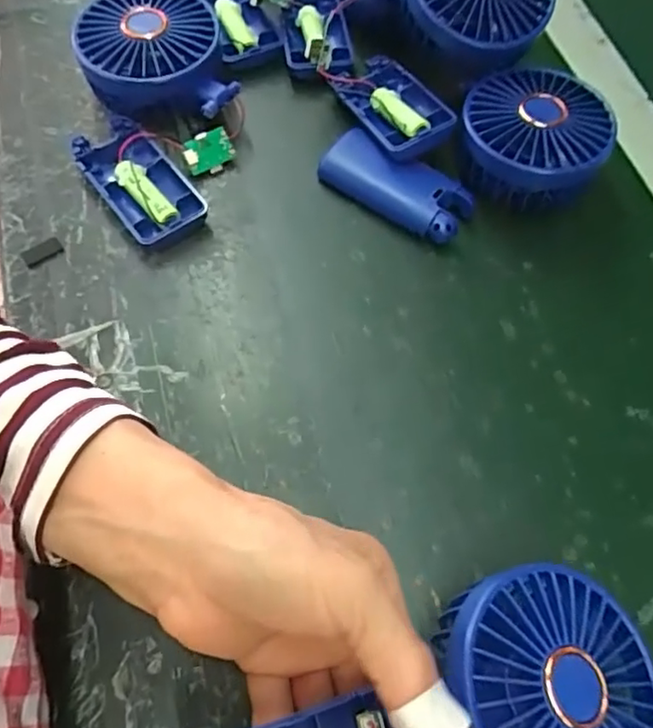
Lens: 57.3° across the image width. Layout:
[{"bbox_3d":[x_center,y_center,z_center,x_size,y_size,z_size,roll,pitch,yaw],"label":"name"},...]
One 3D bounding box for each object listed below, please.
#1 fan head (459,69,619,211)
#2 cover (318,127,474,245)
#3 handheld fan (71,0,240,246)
[{"bbox_3d":[0.127,-0.137,0.370,0.085,0.050,0.079,1,66,-2],"label":"fan head"},{"bbox_3d":[0.043,-0.108,0.368,0.091,0.023,0.038,34,69,12],"label":"cover"},{"bbox_3d":[-0.110,-0.163,0.373,0.094,0.047,0.189,-4,66,-4],"label":"handheld fan"}]

